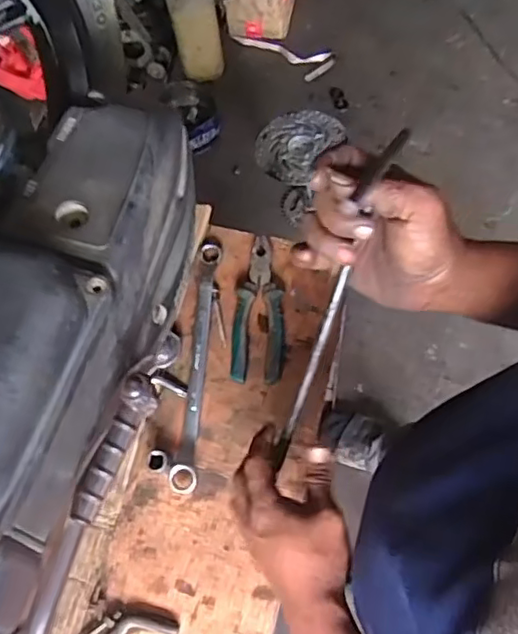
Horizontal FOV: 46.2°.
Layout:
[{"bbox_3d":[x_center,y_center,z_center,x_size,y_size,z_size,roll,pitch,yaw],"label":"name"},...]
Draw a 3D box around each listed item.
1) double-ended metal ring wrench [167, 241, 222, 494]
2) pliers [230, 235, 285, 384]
[{"bbox_3d":[-0.069,0.046,0.680,0.026,0.020,0.287,3,66,3],"label":"double-ended metal ring wrench"},{"bbox_3d":[0.000,-0.012,0.694,0.058,0.023,0.176,1,66,2],"label":"pliers"}]

